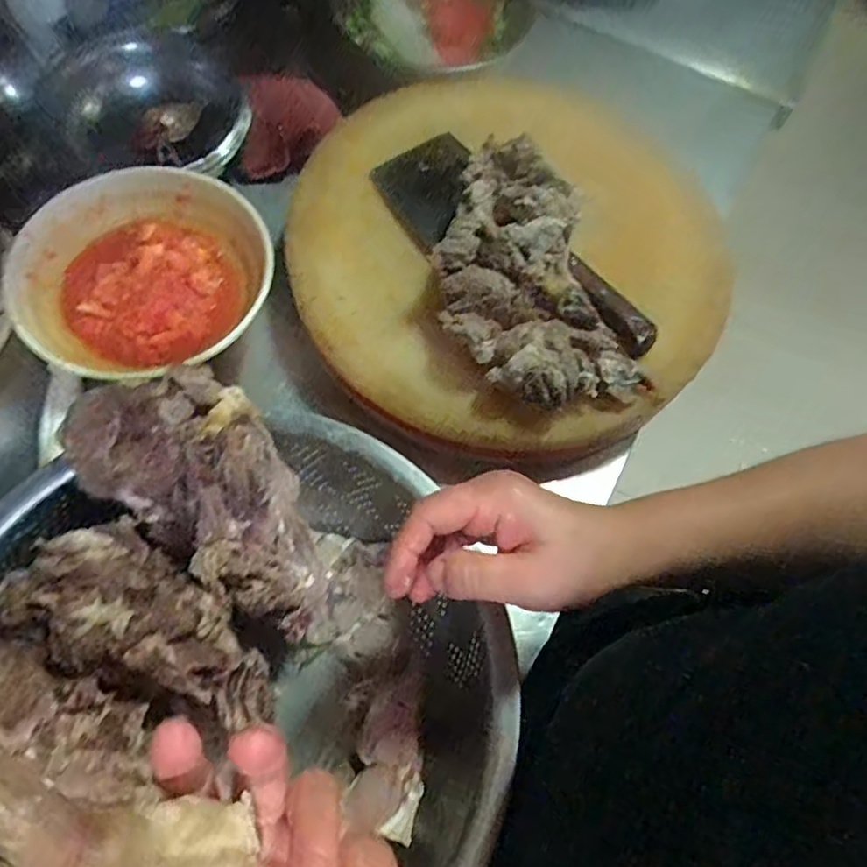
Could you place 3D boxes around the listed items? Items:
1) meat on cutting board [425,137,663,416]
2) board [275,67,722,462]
[{"bbox_3d":[0.068,-0.124,0.518,0.138,0.083,0.233,-24,71,-11],"label":"meat on cutting board"},{"bbox_3d":[0.065,-0.159,0.582,0.383,0.054,0.366,1,68,-2],"label":"board"}]

